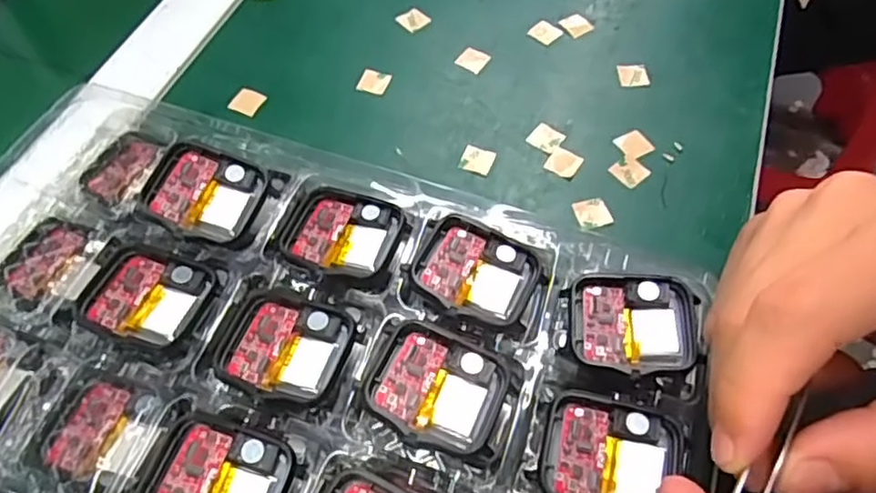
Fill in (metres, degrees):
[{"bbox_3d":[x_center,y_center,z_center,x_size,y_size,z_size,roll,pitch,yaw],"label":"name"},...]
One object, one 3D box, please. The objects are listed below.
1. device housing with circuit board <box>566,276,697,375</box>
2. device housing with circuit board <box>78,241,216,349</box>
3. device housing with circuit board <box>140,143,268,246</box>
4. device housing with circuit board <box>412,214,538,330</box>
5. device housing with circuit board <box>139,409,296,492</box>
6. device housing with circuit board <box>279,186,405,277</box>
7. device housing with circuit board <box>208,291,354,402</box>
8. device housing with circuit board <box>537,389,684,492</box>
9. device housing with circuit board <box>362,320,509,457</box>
[{"bbox_3d":[0.070,0.027,0.229,0.043,0.008,0.036,4,58,3],"label":"device housing with circuit board"},{"bbox_3d":[-0.106,0.019,0.235,0.039,0.007,0.035,15,59,10],"label":"device housing with circuit board"},{"bbox_3d":[-0.091,-0.021,0.252,0.041,0.005,0.036,20,68,-3],"label":"device housing with circuit board"},{"bbox_3d":[0.014,0.010,0.239,0.041,0.014,0.037,22,61,14],"label":"device housing with circuit board"},{"bbox_3d":[-0.069,0.074,0.201,0.042,0.006,0.038,14,59,9],"label":"device housing with circuit board"},{"bbox_3d":[-0.038,-0.006,0.250,0.042,0.005,0.036,18,60,11],"label":"device housing with circuit board"},{"bbox_3d":[-0.054,0.034,0.224,0.042,0.006,0.036,16,59,11],"label":"device housing with circuit board"},{"bbox_3d":[0.055,0.069,0.208,0.043,0.013,0.035,13,59,8],"label":"device housing with circuit board"},{"bbox_3d":[0.000,0.048,0.214,0.041,0.013,0.037,21,60,13],"label":"device housing with circuit board"}]

